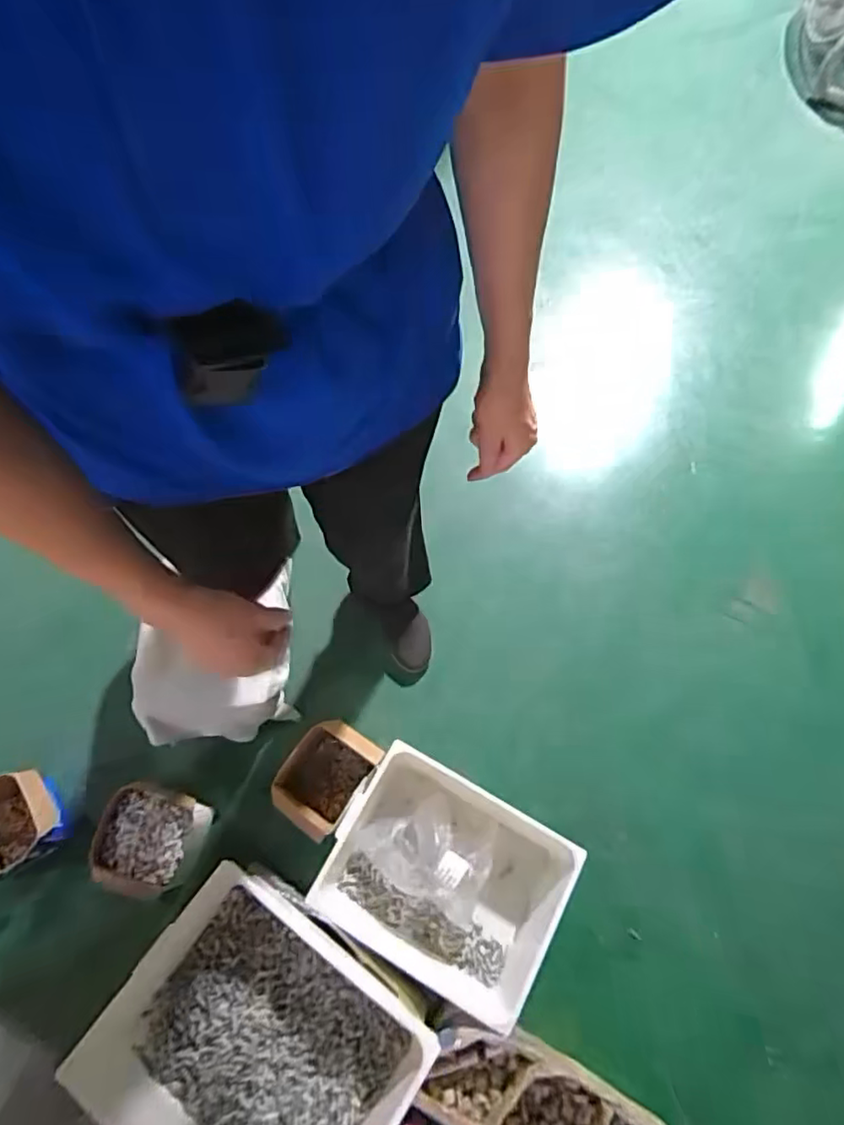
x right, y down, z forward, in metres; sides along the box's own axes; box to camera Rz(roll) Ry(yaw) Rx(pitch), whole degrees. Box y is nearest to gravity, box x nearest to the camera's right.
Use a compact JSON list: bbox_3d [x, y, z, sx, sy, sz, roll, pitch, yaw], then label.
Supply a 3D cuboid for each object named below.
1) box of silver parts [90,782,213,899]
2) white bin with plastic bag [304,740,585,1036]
[{"bbox_3d":[-0.457,0.467,1.016,0.140,0.092,0.160,11,69,4],"label":"box of silver parts"},{"bbox_3d":[0.033,0.533,1.023,0.372,0.146,0.311,29,71,11],"label":"white bin with plastic bag"}]

